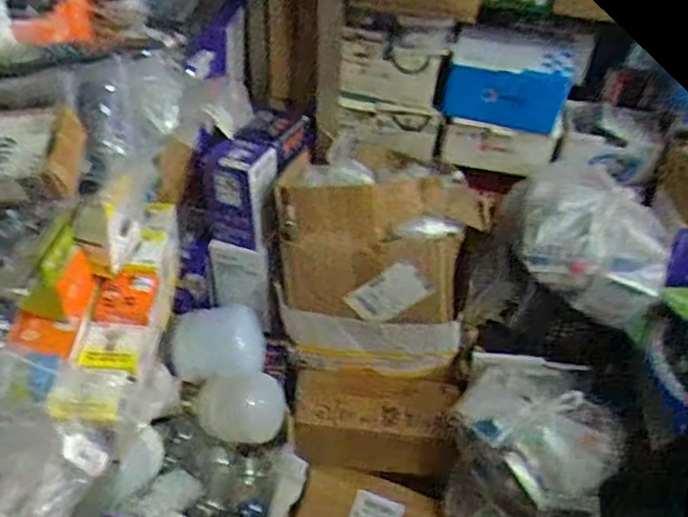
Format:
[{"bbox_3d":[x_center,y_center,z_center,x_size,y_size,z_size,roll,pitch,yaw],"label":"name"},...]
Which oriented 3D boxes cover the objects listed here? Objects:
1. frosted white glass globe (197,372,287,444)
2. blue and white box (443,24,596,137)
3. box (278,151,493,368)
[{"bbox_3d":[-0.156,0.218,0.974,0.137,0.091,0.094,6,41,3],"label":"frosted white glass globe"},{"bbox_3d":[0.288,-0.299,1.086,0.212,0.143,0.095,15,42,12],"label":"blue and white box"},{"bbox_3d":[0.051,0.012,1.053,0.326,0.321,0.152,8,6,9],"label":"box"}]

